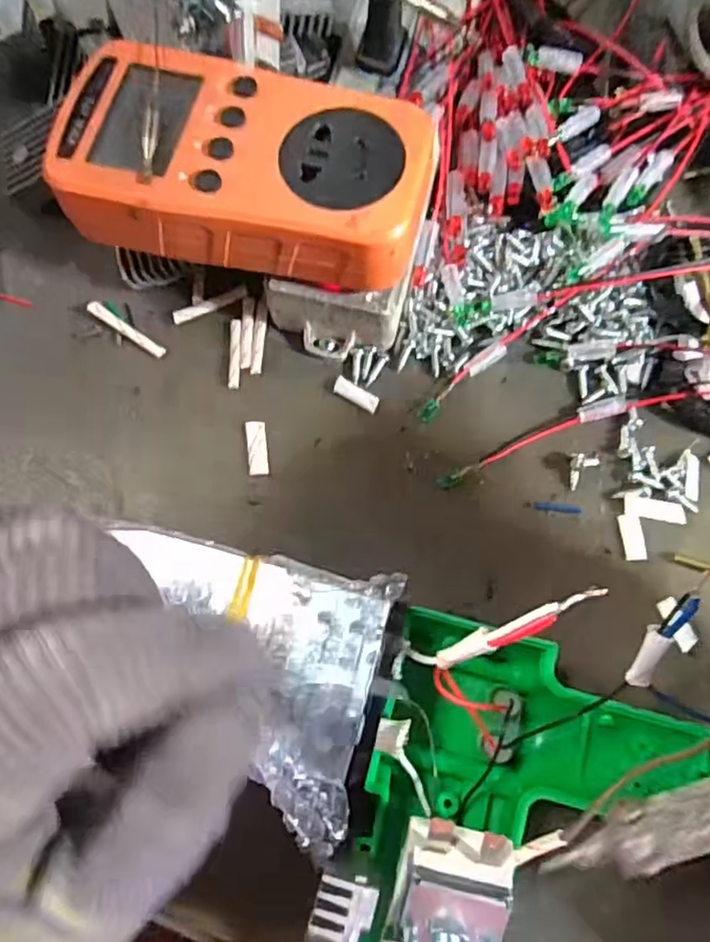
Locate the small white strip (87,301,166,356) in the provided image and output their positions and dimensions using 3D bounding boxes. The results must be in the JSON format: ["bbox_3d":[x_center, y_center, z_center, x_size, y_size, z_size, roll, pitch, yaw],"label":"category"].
[{"bbox_3d":[-0.096,-0.059,0.267,0.037,0.005,0.006,34,76,8],"label":"small white strip"}]

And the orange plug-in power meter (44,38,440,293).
[{"bbox_3d":[-0.039,-0.107,0.225,0.128,0.024,0.067,12,74,2],"label":"orange plug-in power meter"}]

